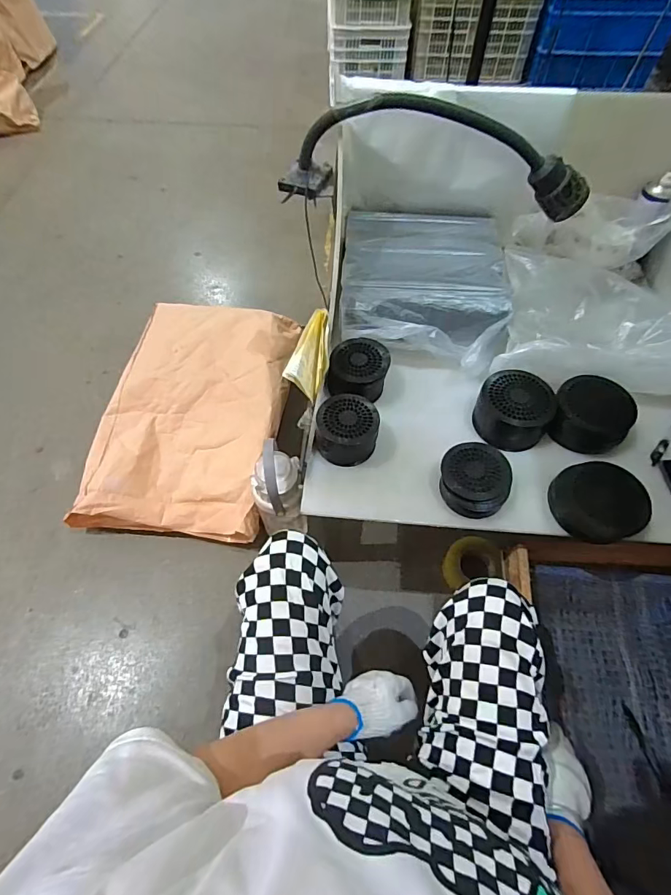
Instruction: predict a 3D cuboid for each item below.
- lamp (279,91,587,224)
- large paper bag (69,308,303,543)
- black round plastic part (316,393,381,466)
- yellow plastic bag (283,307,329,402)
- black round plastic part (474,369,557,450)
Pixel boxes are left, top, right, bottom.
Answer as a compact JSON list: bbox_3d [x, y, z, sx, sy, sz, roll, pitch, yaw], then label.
[{"bbox_3d":[0.170,-0.506,0.758,0.540,0.153,0.093,5,60,4],"label":"lamp"},{"bbox_3d":[-0.363,-0.101,1.174,0.448,0.102,0.671,6,60,4],"label":"large paper bag"},{"bbox_3d":[0.019,-0.028,0.736,0.104,0.065,0.106,0,60,1],"label":"black round plastic part"},{"bbox_3d":[-0.040,-0.163,0.745,0.065,0.047,0.165,9,78,6],"label":"yellow plastic bag"},{"bbox_3d":[0.304,-0.062,0.758,0.121,0.080,0.113,0,60,1],"label":"black round plastic part"}]

